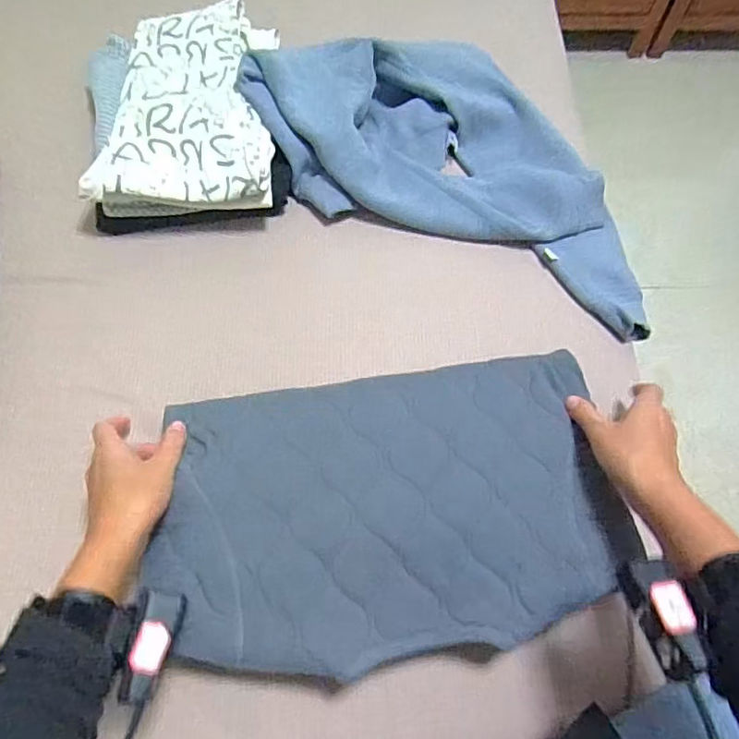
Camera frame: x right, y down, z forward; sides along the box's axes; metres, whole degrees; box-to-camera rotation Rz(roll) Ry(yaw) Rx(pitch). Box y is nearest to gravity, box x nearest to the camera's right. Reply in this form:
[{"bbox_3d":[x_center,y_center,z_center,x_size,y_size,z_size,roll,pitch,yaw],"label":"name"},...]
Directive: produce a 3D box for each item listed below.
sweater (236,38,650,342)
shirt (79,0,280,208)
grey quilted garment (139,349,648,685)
[{"bbox_3d":[0.121,-0.264,0.675,0.507,0.096,0.289,25,67,10],"label":"sweater"},{"bbox_3d":[-0.210,-0.307,0.656,0.195,0.059,0.265,-2,65,-2],"label":"shirt"},{"bbox_3d":[0.023,0.112,0.484,0.379,0.024,0.234,-8,65,-5],"label":"grey quilted garment"}]

